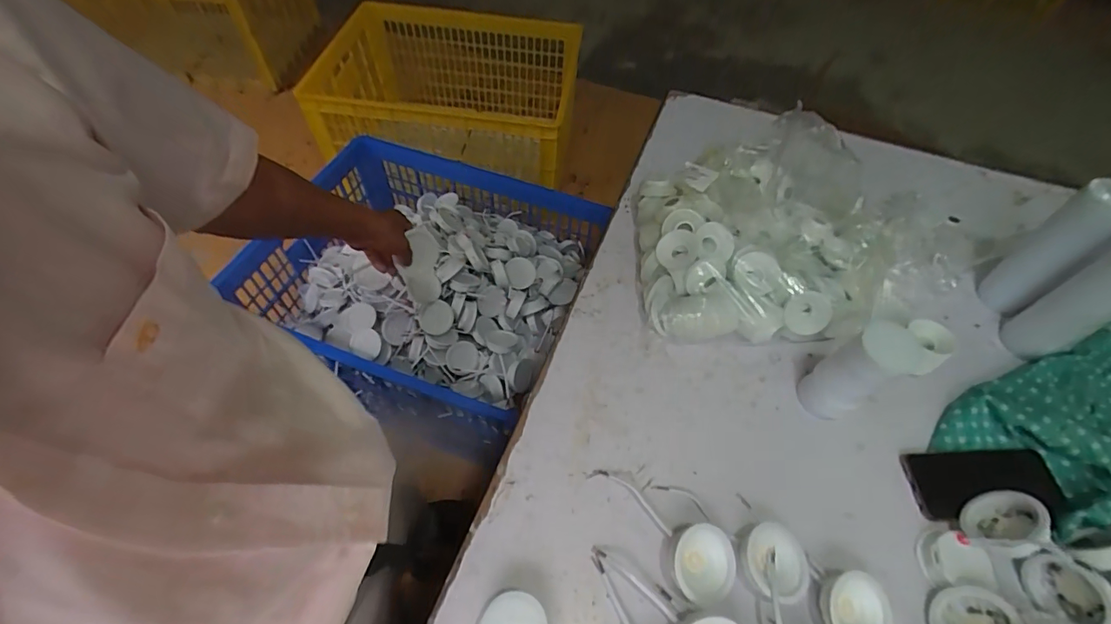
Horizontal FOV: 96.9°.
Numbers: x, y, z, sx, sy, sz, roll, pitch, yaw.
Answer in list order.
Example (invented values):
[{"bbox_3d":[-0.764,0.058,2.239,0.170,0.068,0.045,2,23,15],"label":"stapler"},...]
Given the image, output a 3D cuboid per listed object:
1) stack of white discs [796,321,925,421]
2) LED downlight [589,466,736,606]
[{"bbox_3d":[0.352,0.070,0.577,0.061,0.140,0.064,-21,59,-16],"label":"stack of white discs"},{"bbox_3d":[0.116,0.222,0.522,0.071,0.039,0.174,-33,63,-22],"label":"LED downlight"}]

